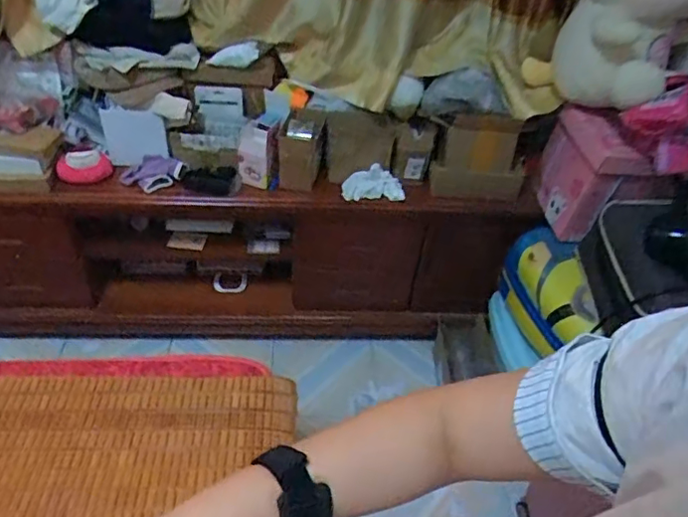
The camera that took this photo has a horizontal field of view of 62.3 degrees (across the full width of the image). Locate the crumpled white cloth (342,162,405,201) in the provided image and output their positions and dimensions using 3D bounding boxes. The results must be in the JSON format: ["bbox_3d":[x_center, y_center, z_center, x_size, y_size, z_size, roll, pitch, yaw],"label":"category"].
[{"bbox_3d":[0.074,-0.192,1.443,0.162,0.054,0.081,-4,44,-10],"label":"crumpled white cloth"}]

